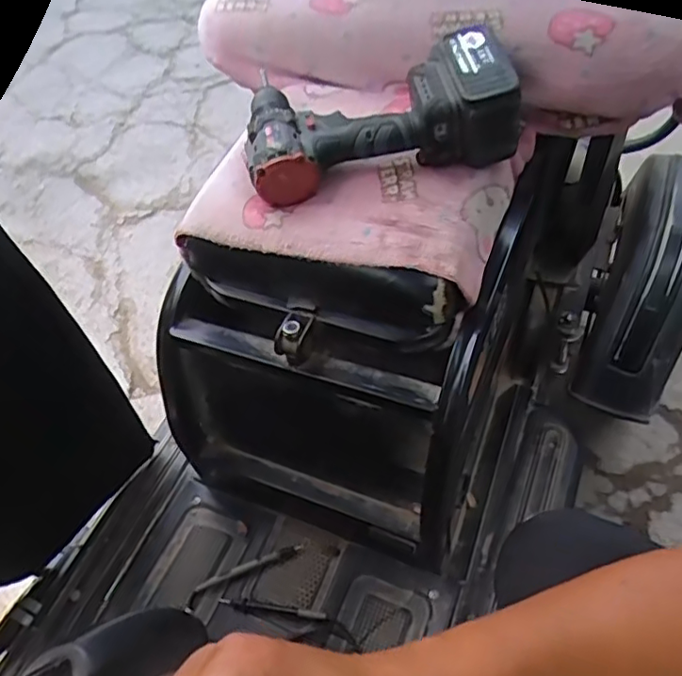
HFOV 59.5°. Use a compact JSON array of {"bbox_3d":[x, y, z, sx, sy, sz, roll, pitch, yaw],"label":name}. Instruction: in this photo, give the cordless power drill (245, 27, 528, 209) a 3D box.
[{"bbox_3d":[0.032,-0.214,0.553,0.246,0.095,0.140,-3,51,8],"label":"cordless power drill"}]

